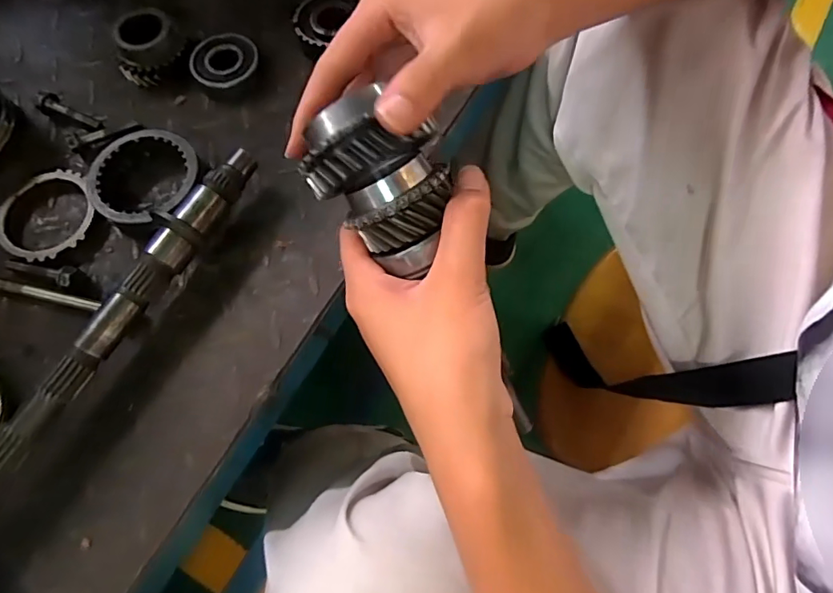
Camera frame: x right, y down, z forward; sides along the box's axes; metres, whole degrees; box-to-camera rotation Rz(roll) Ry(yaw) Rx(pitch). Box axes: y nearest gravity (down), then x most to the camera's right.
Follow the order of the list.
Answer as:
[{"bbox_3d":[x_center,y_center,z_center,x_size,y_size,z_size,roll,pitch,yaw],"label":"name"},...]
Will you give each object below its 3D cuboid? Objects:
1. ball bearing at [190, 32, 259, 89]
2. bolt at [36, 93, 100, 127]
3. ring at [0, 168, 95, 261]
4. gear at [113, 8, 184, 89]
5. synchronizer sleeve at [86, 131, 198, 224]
[{"bbox_3d":[-0.140,-0.170,0.365,0.048,0.018,0.045,-13,69,-5],"label":"ball bearing"},{"bbox_3d":[-0.248,-0.130,0.351,0.042,0.014,0.014,27,71,10],"label":"bolt"},{"bbox_3d":[-0.241,-0.055,0.325,0.059,0.009,0.066,9,69,4],"label":"ring"},{"bbox_3d":[-0.197,-0.182,0.366,0.049,0.030,0.049,0,68,0],"label":"gear"},{"bbox_3d":[-0.175,-0.075,0.325,0.068,0.025,0.068,-14,69,-5],"label":"synchronizer sleeve"}]

